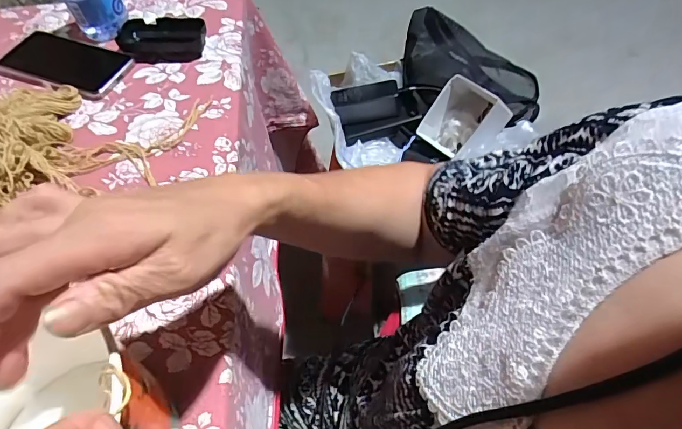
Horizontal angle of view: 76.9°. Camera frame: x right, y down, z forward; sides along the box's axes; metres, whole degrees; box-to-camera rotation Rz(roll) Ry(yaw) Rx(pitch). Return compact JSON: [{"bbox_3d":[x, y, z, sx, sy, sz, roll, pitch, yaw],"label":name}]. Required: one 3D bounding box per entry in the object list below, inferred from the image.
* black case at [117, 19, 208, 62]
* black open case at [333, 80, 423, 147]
[{"bbox_3d":[-0.234,-0.229,0.562,0.115,0.027,0.063,2,57,5],"label":"black case"},{"bbox_3d":[0.065,-0.203,0.831,0.150,0.063,0.097,-13,57,-5],"label":"black open case"}]

